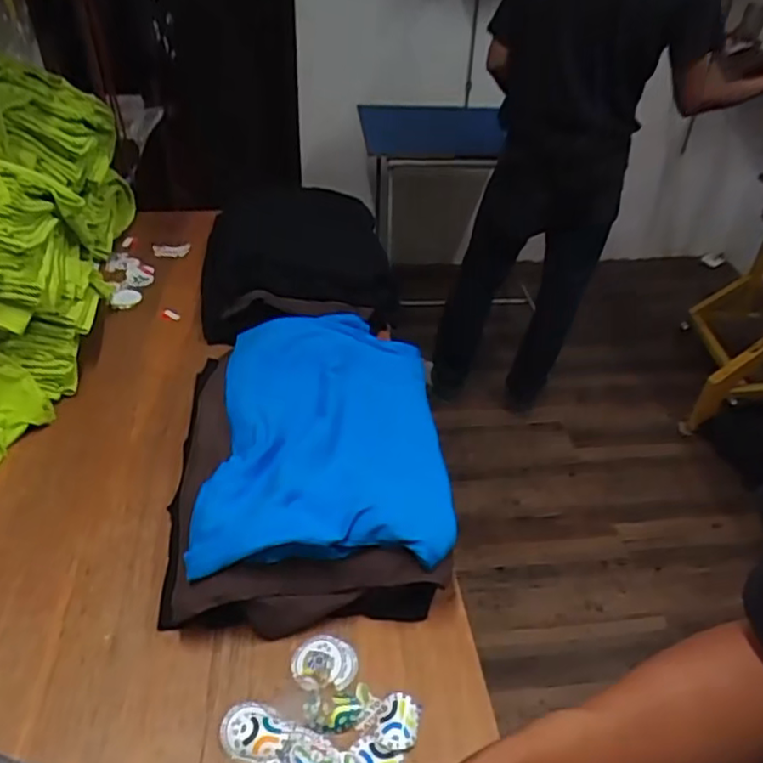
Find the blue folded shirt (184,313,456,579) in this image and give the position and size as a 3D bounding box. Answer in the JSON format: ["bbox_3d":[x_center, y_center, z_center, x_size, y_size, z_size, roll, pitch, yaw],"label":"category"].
[{"bbox_3d":[-0.073,0.058,0.959,0.324,0.078,0.530,1,38,-4],"label":"blue folded shirt"}]

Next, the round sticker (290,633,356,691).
[{"bbox_3d":[-0.064,0.314,0.745,0.071,0.004,0.062,3,38,-2],"label":"round sticker"}]

